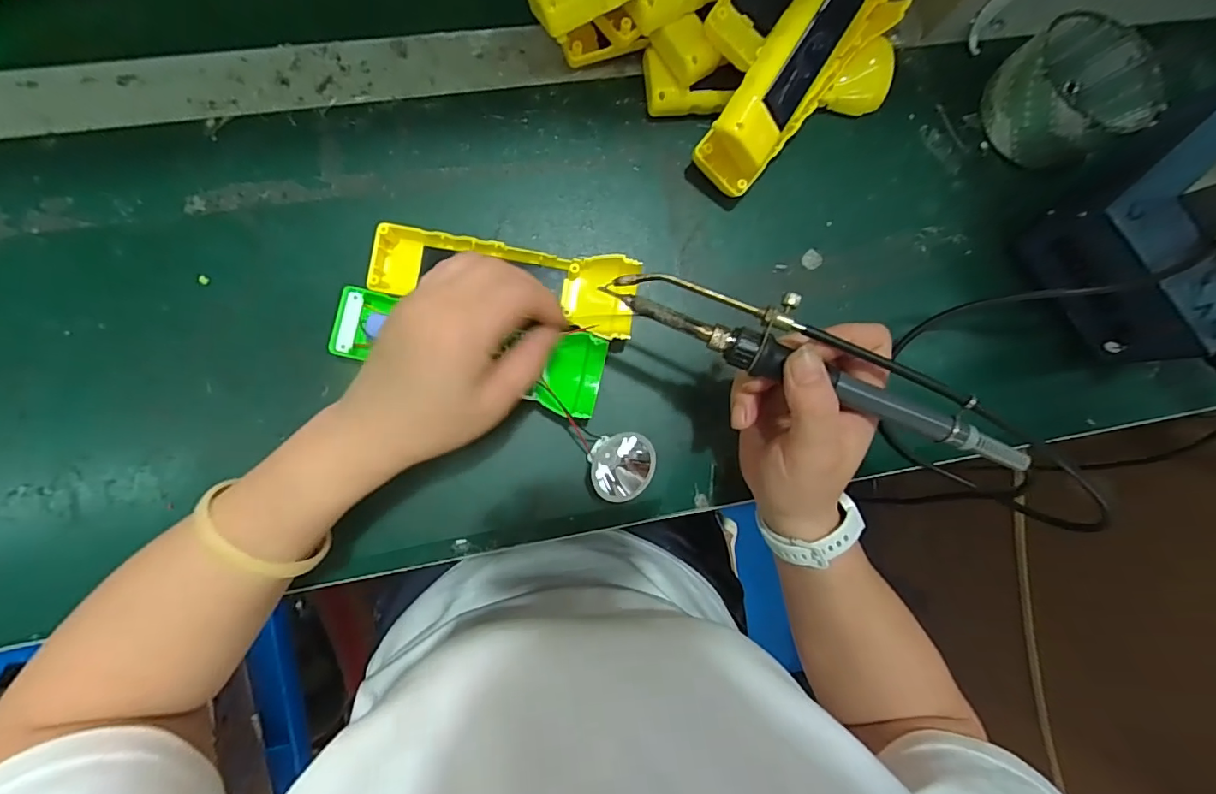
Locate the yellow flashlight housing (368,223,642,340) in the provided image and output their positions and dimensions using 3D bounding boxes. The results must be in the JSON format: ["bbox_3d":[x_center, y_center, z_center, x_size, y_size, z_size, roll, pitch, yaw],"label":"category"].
[{"bbox_3d":[-0.064,-0.073,0.324,0.163,0.024,0.048,9,88,-4],"label":"yellow flashlight housing"}]

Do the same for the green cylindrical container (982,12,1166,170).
[{"bbox_3d":[0.321,-0.210,0.359,0.080,0.049,0.085,0,89,-6],"label":"green cylindrical container"}]

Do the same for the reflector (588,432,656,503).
[{"bbox_3d":[0.009,0.044,0.326,0.041,0.031,0.037,-14,90,-6],"label":"reflector"}]

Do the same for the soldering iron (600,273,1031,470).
[{"bbox_3d":[0.102,-0.020,0.251,0.206,0.017,0.037,23,87,1],"label":"soldering iron"}]

